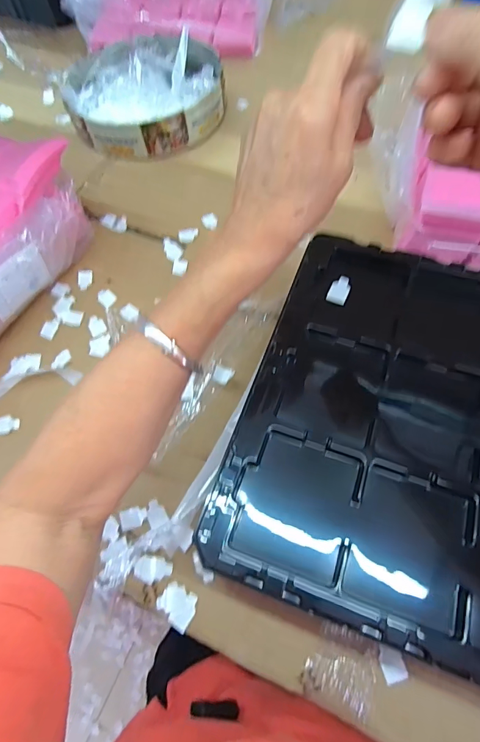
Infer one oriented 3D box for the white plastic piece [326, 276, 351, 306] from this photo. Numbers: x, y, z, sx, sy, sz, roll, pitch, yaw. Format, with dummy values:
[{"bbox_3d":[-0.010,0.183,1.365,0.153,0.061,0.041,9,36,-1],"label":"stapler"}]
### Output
[{"bbox_3d":[0.098,-0.080,0.395,0.018,0.005,0.031,21,67,12],"label":"white plastic piece"}]

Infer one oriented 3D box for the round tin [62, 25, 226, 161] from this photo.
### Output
[{"bbox_3d":[-0.161,-0.474,0.672,0.251,0.054,0.282,-12,64,-3],"label":"round tin"}]

